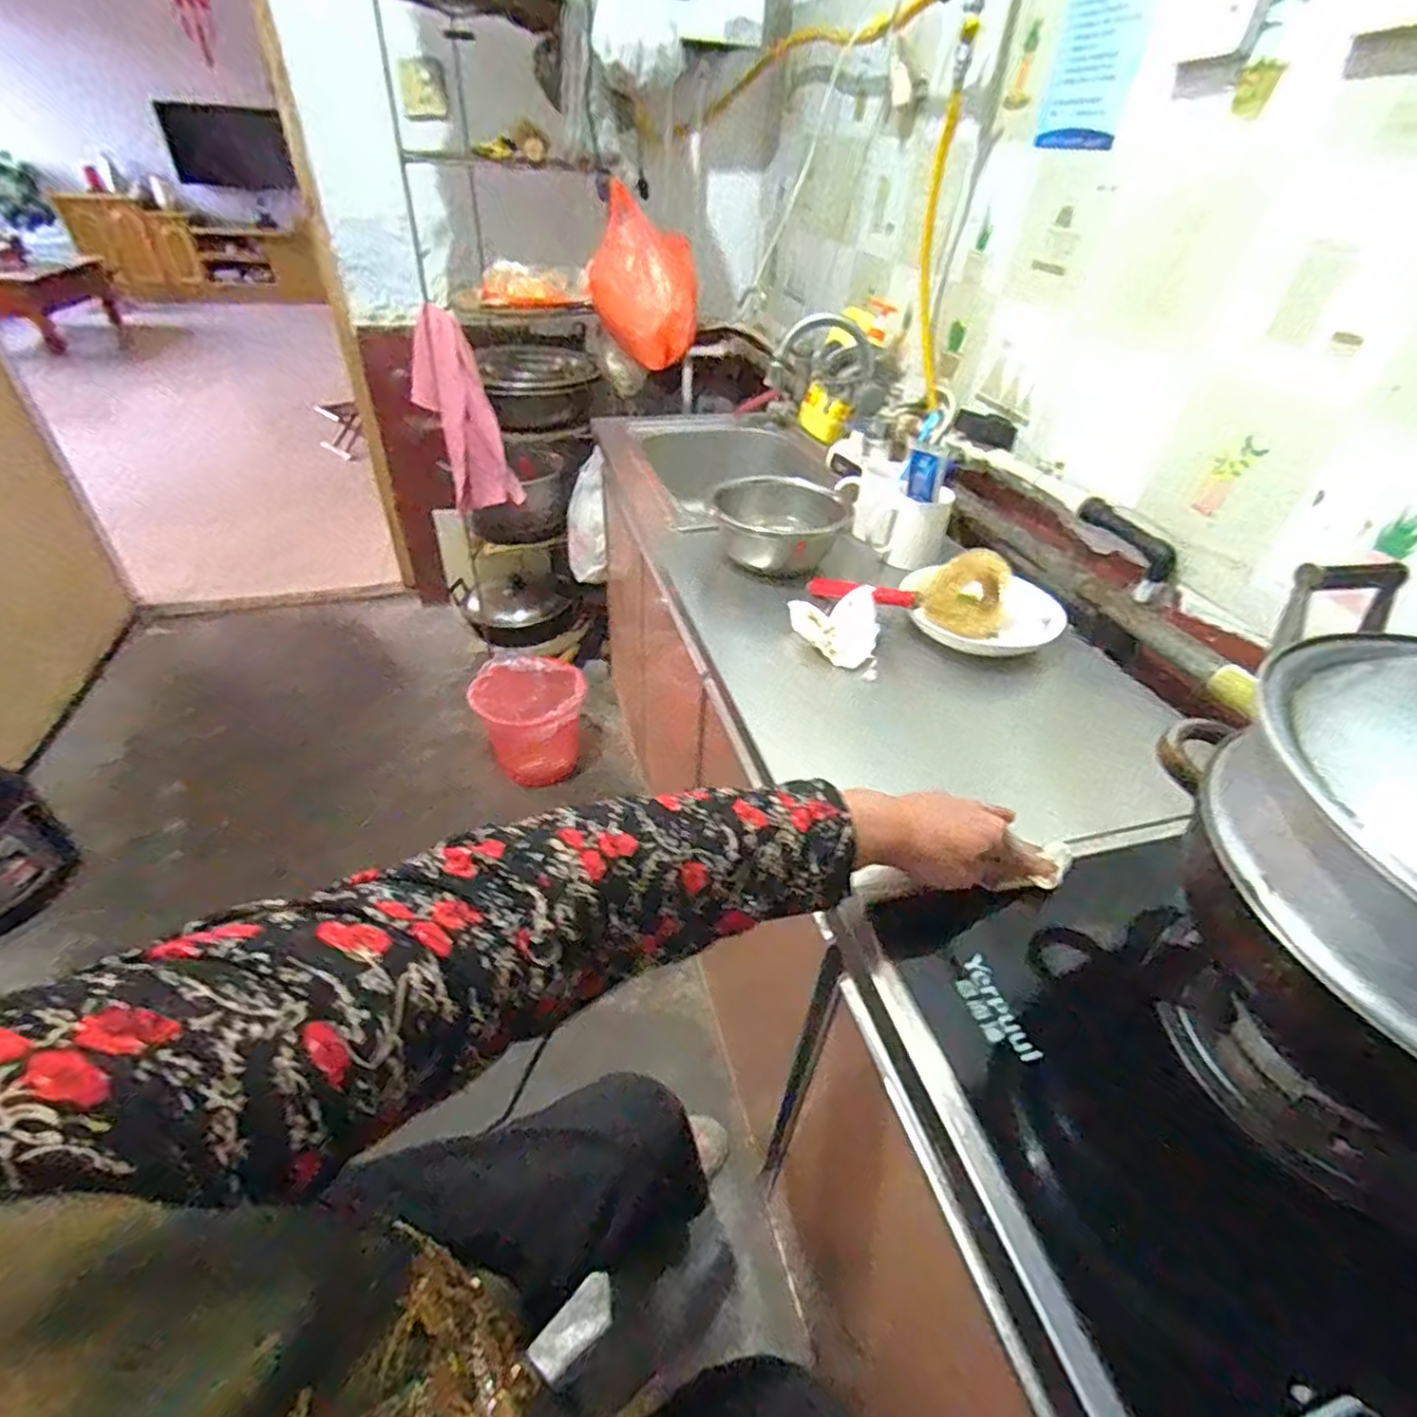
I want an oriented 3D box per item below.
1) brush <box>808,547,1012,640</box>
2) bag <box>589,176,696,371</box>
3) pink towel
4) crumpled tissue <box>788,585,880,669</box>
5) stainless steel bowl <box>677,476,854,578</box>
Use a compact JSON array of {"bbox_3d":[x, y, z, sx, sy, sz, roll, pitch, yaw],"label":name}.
[{"bbox_3d":[0.239,-0.139,0.783,0.211,0.090,0.077,16,41,14],"label":"brush"},{"bbox_3d":[-0.139,-0.880,1.398,0.153,0.255,0.238,-19,44,-25],"label":"bag"},{"bbox_3d":[-0.539,-0.641,1.497,0.197,0.390,0.064,-5,40,-11],"label":"pink towel"},{"bbox_3d":[0.140,-0.094,0.756,0.100,0.050,0.082,8,39,5],"label":"crumpled tissue"},{"bbox_3d":[0.082,-0.254,0.914,0.188,0.095,0.148,-2,39,-6],"label":"stainless steel bowl"}]

